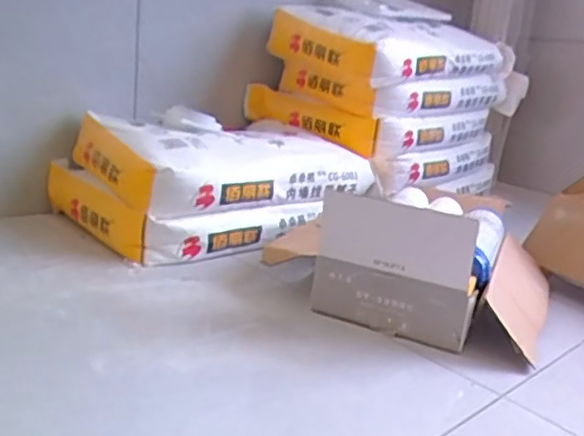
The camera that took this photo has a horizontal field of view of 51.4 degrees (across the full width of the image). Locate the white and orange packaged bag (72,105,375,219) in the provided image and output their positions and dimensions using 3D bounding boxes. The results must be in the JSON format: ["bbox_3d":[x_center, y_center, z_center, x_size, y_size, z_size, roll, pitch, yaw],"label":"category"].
[{"bbox_3d":[-0.116,-0.112,1.079,0.467,0.118,0.308,-8,22,-39],"label":"white and orange packaged bag"}]

